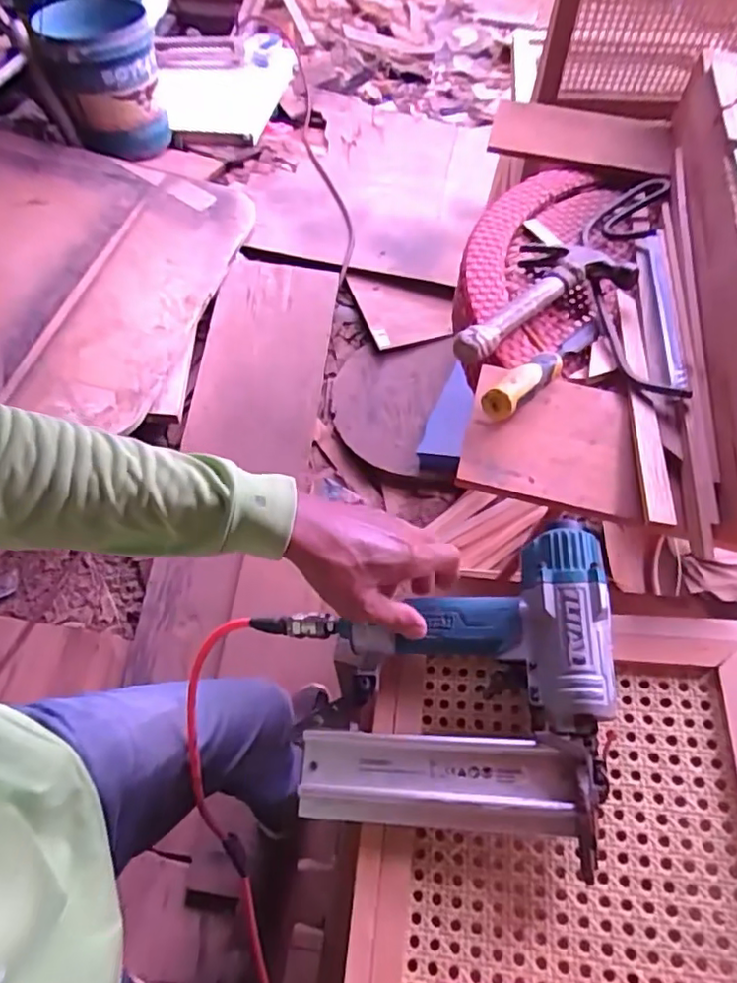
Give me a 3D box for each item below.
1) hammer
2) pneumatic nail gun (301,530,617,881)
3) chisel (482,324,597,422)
[{"bbox_3d":[0.174,-0.229,0.677,0.234,0.036,0.124,-26,59,-18],"label":"hammer"},{"bbox_3d":[0.078,0.144,0.479,0.220,0.065,0.236,1,66,20],"label":"pneumatic nail gun"},{"bbox_3d":[0.181,-0.128,0.604,0.028,0.040,0.213,35,48,21],"label":"chisel"}]

